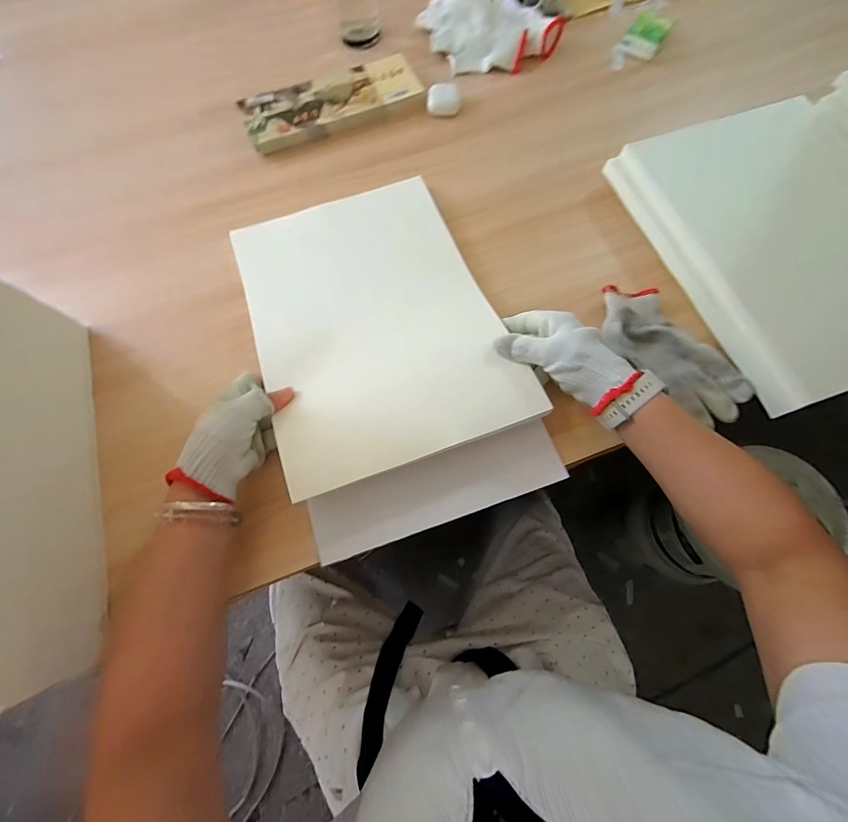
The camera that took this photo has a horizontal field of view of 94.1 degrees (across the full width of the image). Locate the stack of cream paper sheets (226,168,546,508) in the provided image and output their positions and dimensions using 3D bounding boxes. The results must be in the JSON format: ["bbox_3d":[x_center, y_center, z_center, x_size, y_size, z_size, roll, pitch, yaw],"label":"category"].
[{"bbox_3d":[-0.063,-0.118,0.455,0.259,0.028,0.372,-19,66,-10],"label":"stack of cream paper sheets"}]

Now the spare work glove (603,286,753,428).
[{"bbox_3d":[0.278,-0.068,0.451,0.082,0.027,0.188,-36,73,-11],"label":"spare work glove"}]

